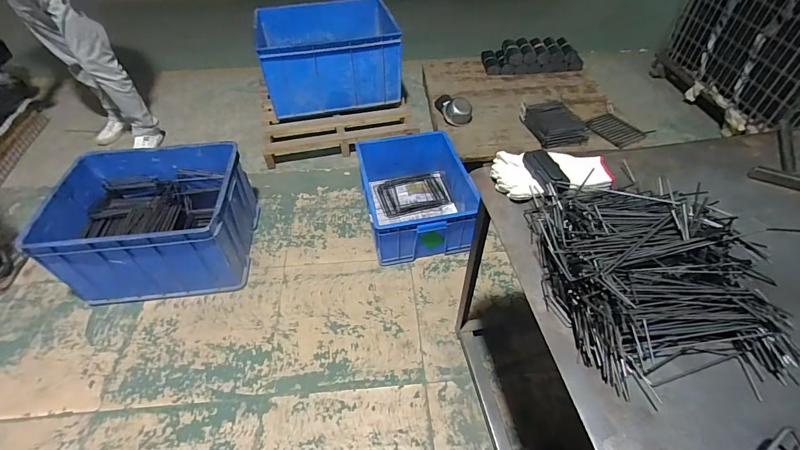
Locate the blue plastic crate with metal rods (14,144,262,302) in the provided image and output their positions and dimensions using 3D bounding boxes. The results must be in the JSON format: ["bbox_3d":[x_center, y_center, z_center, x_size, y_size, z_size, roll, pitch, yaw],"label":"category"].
[{"bbox_3d":[-0.906,-0.012,1.460,0.599,0.344,0.480,-6,48,-3],"label":"blue plastic crate with metal rods"}]

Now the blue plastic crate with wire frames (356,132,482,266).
[{"bbox_3d":[0.060,-0.141,1.648,0.408,0.207,0.565,-10,48,-6],"label":"blue plastic crate with wire frames"}]

